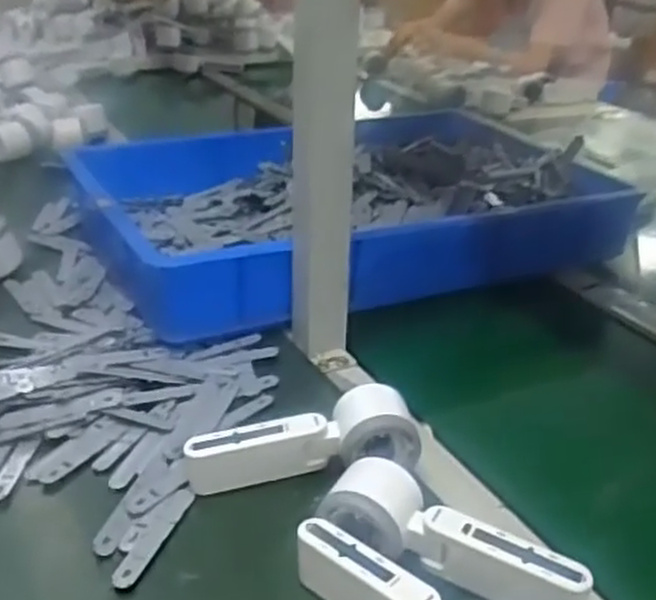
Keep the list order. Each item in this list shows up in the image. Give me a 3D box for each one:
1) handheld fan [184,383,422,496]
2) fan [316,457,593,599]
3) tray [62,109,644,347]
[{"bbox_3d":[-0.020,0.104,0.583,0.164,0.048,0.066,-4,28,-11],"label":"handheld fan"},{"bbox_3d":[0.074,0.159,0.483,0.163,0.050,0.056,19,32,30],"label":"fan"},{"bbox_3d":[0.021,-0.131,0.965,0.590,0.090,0.430,-12,30,-24],"label":"tray"}]

